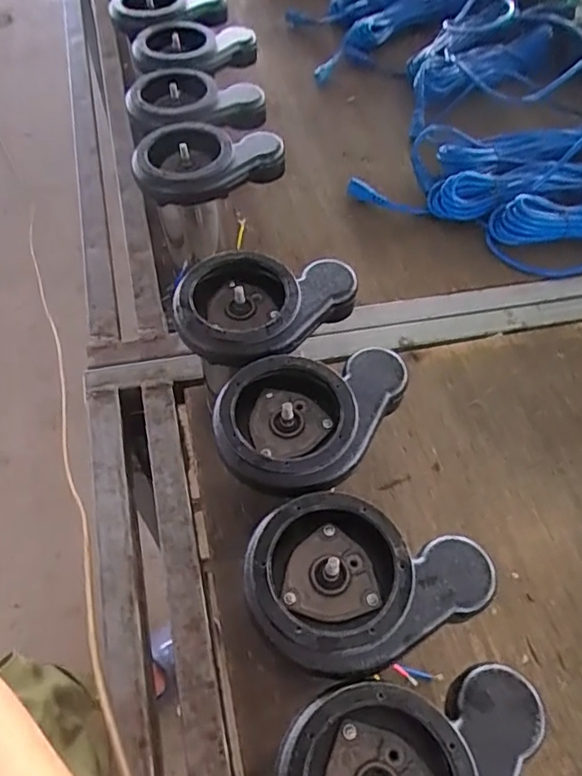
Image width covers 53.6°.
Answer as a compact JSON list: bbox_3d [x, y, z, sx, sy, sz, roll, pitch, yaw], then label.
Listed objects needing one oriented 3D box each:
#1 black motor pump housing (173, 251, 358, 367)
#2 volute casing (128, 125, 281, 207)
[{"bbox_3d":[-0.027,-0.085,0.541,0.124,0.040,0.167,37,60,22],"label":"black motor pump housing"},{"bbox_3d":[-0.093,-0.257,0.660,0.168,0.032,0.113,3,54,-1],"label":"volute casing"}]

